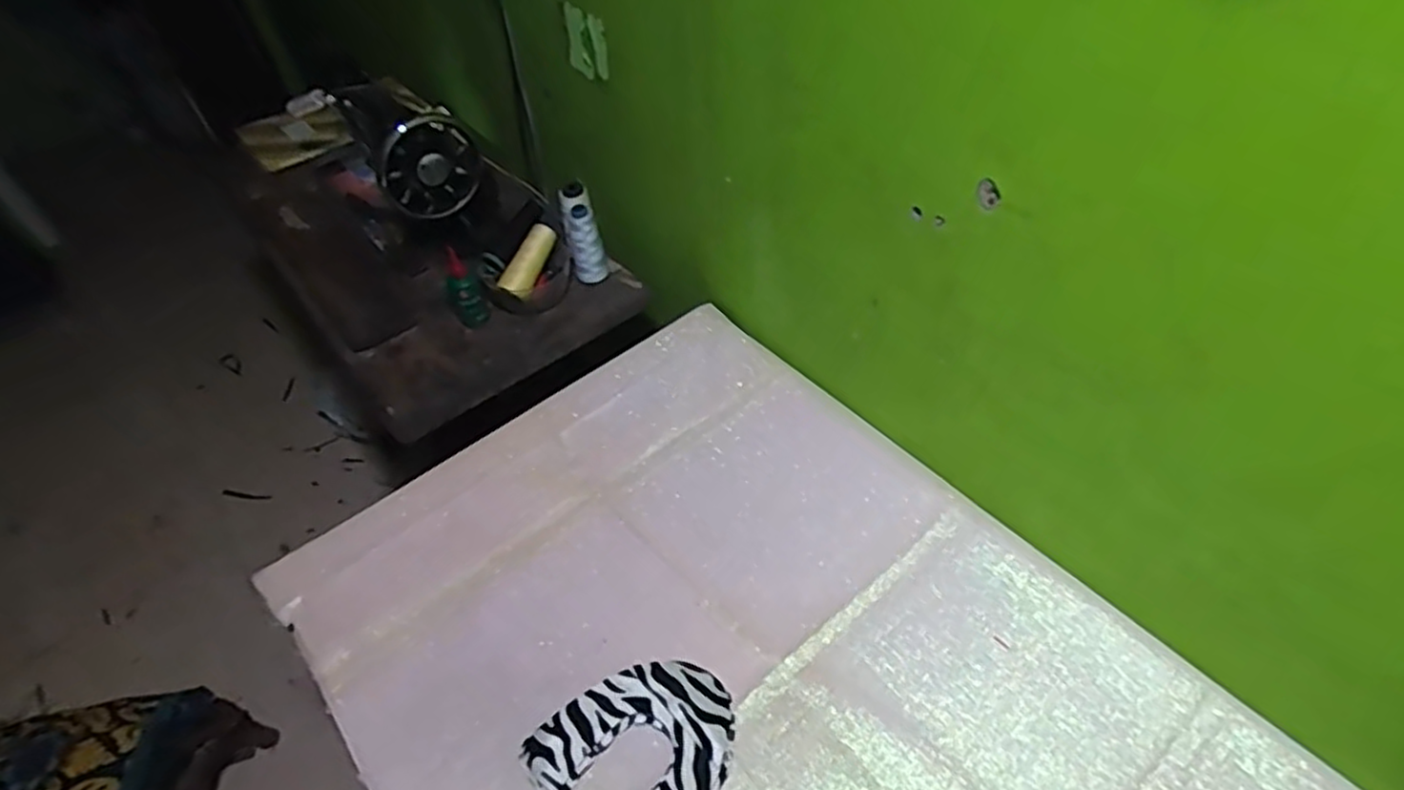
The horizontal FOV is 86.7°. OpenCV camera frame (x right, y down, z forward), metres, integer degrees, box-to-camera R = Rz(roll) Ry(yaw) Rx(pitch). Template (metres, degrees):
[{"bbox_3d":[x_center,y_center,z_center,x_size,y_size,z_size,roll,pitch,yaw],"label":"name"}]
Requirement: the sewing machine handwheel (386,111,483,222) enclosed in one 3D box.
[{"bbox_3d":[-0.356,-0.295,0.980,0.033,0.122,0.126,32,58,28],"label":"sewing machine handwheel"}]

